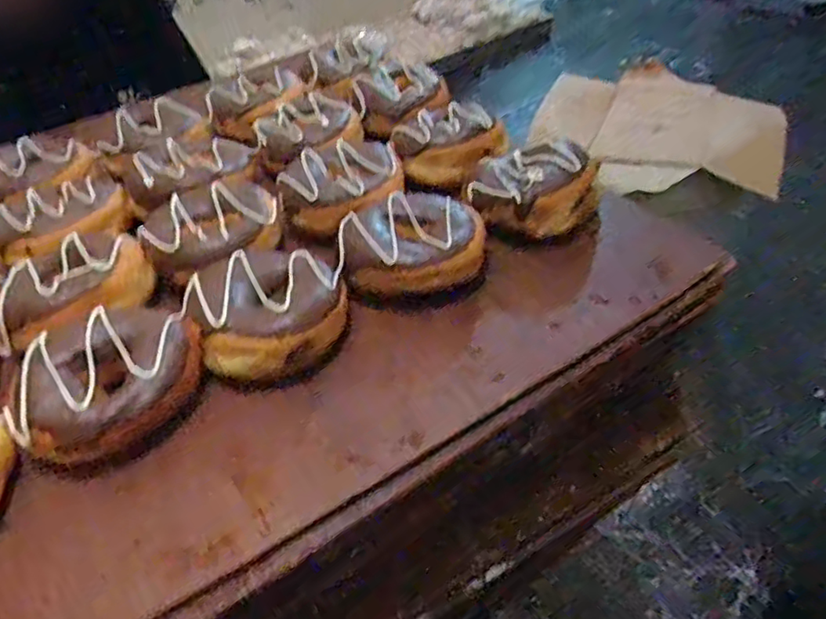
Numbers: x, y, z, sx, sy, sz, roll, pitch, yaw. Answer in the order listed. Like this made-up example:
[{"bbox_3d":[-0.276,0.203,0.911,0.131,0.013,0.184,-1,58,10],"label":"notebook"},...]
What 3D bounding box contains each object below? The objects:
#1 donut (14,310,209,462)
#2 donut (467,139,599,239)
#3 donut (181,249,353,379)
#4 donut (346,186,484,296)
[{"bbox_3d":[-0.169,0.042,0.345,0.088,0.044,0.087,-4,43,4],"label":"donut"},{"bbox_3d":[0.090,-0.094,0.449,0.092,0.039,0.091,2,44,10],"label":"donut"},{"bbox_3d":[-0.087,0.000,0.382,0.094,0.039,0.097,-23,45,-16],"label":"donut"},{"bbox_3d":[0.003,-0.044,0.418,0.089,0.037,0.093,-4,43,4],"label":"donut"}]

